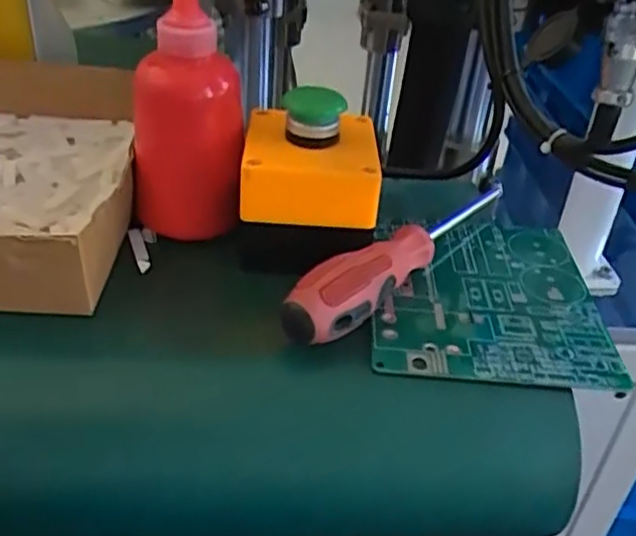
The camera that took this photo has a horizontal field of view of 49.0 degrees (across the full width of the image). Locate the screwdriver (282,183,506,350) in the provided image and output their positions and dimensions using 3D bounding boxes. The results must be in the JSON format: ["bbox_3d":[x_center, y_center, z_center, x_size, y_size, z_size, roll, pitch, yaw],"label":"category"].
[{"bbox_3d":[0.051,-0.016,0.384,0.027,0.030,0.199,26,41,26],"label":"screwdriver"}]

